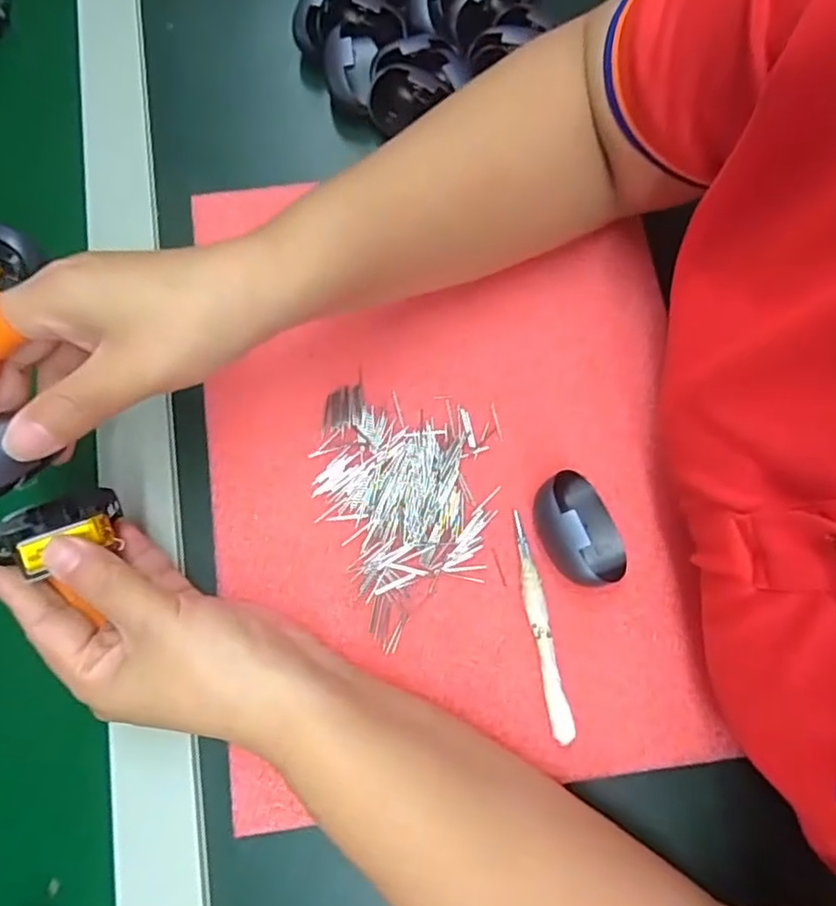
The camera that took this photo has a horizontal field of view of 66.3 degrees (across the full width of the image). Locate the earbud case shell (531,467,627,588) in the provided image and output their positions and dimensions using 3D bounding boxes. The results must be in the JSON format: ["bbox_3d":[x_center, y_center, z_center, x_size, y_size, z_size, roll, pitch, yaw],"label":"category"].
[{"bbox_3d":[0.078,0.038,0.318,0.037,0.029,0.058,-21,72,1],"label":"earbud case shell"}]

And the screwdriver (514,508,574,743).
[{"bbox_3d":[0.060,0.085,0.317,0.011,0.011,0.108,-13,72,3],"label":"screwdriver"}]

